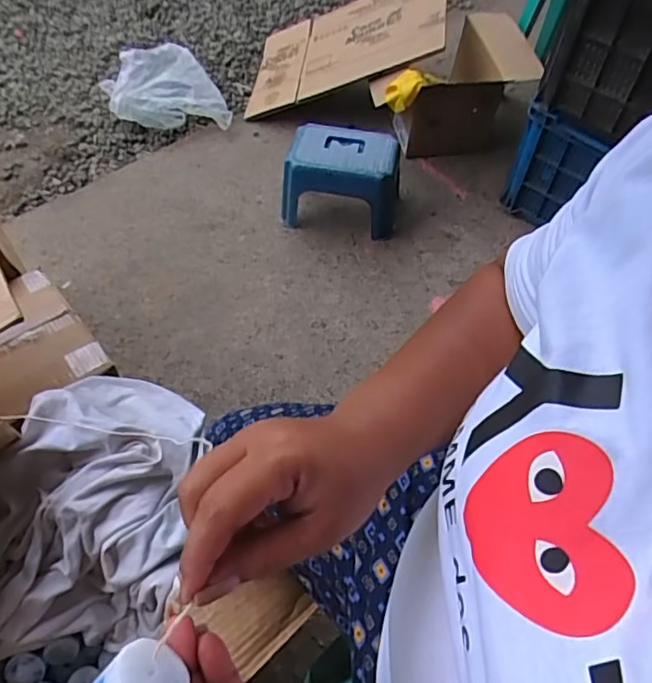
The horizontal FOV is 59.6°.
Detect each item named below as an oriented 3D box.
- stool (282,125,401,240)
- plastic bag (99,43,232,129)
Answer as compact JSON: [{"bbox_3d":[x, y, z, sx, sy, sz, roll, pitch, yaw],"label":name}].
[{"bbox_3d":[0.044,-0.413,1.451,0.287,0.193,0.184,9,56,3],"label":"stool"},{"bbox_3d":[-0.492,-0.757,1.693,0.303,0.106,0.344,-25,60,-19],"label":"plastic bag"}]

